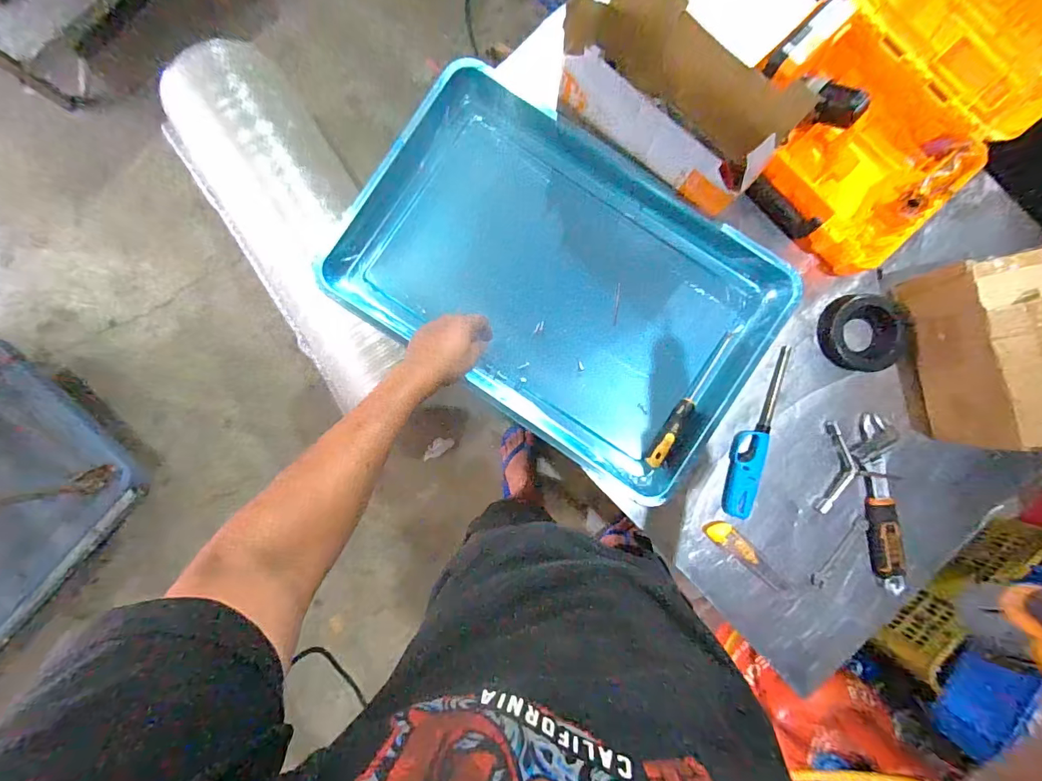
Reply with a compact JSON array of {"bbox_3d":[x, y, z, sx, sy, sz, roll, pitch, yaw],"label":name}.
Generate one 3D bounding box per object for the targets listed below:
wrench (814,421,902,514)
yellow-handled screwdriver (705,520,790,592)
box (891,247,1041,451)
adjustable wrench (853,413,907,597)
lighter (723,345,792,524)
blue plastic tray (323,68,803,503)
[{"bbox_3d":[0.467,0.127,0.648,0.127,0.011,0.115,43,89,1],"label":"wrench"},{"bbox_3d":[0.336,0.242,0.656,0.154,0.021,0.034,37,88,1],"label":"yellow-handled screwdriver"},{"bbox_3d":[0.632,-0.051,0.591,0.140,0.125,0.241,-8,88,0],"label":"box"},{"bbox_3d":[0.518,0.163,0.640,0.061,0.024,0.254,-1,88,0],"label":"adjustable wrench"},{"bbox_3d":[0.347,0.059,0.649,0.050,0.023,0.255,19,88,1],"label":"lighter"},{"bbox_3d":[0.051,-0.156,0.659,0.590,0.078,0.382,35,88,1],"label":"blue plastic tray"}]

